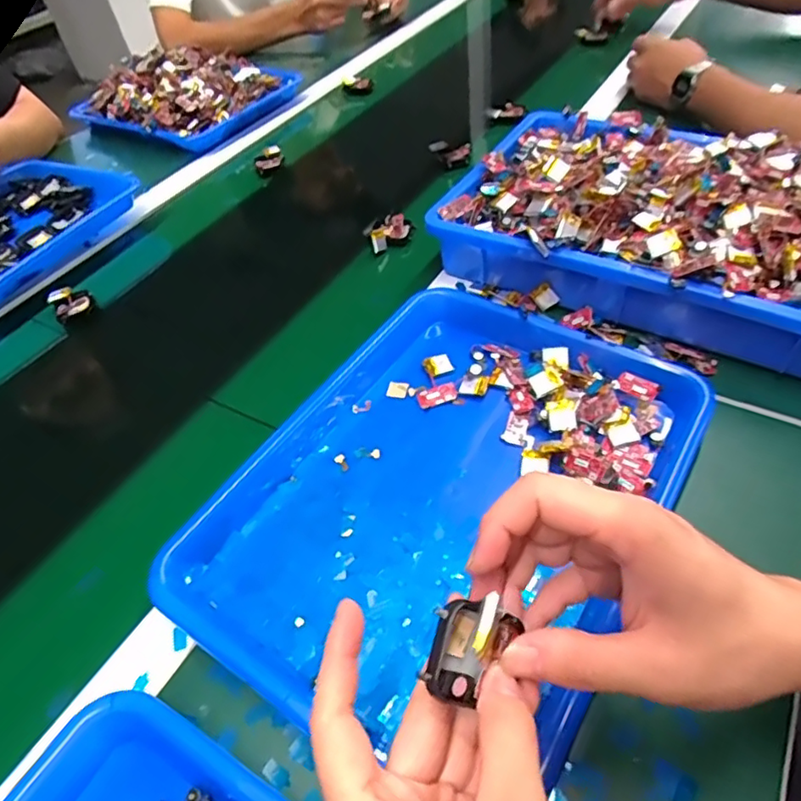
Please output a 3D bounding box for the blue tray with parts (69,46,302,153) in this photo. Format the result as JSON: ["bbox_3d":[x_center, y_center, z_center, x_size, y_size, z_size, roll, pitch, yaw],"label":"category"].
[{"bbox_3d":[-0.328,-0.467,0.849,0.285,0.048,0.225,21,55,22],"label":"blue tray with parts"}]

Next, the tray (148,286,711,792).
[{"bbox_3d":[0.029,0.054,0.381,0.258,0.033,0.322,26,59,23],"label":"tray"}]

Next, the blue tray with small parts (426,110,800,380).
[{"bbox_3d":[0.240,-0.165,0.505,0.363,0.084,0.240,25,57,25],"label":"blue tray with small parts"}]

